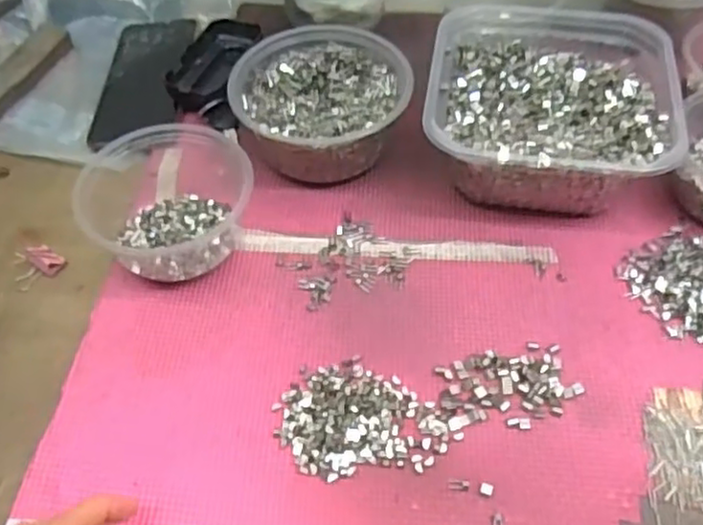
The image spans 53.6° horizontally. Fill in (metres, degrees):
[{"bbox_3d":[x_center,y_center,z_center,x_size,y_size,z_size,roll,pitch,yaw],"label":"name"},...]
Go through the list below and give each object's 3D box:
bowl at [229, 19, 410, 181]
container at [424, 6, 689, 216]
[{"bbox_3d":[-0.023,-0.123,0.541,0.130,0.067,0.119,-1,52,1],"label":"bowl"},{"bbox_3d":[0.146,-0.115,0.531,0.172,0.074,0.175,7,53,7],"label":"container"}]

